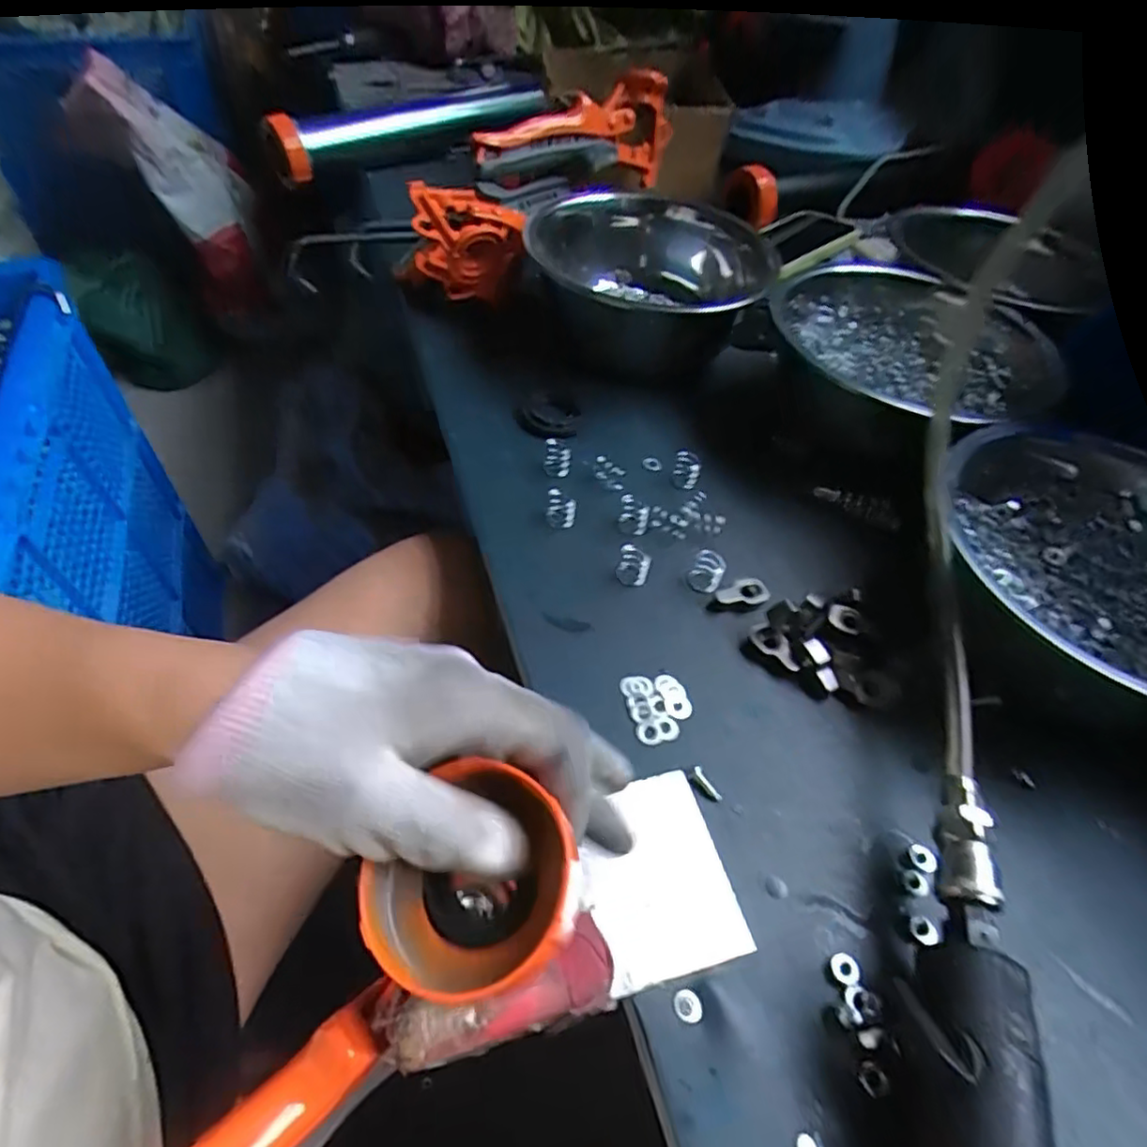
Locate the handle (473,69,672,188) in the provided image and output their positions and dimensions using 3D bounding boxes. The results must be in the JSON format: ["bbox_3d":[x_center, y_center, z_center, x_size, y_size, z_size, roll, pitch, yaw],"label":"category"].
[{"bbox_3d":[0.005,-0.377,0.556,0.198,0.068,0.041,-31,59,-26],"label":"handle"}]

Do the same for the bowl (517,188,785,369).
[{"bbox_3d":[0.047,-0.222,0.500,0.176,0.072,0.176,3,50,-3],"label":"bowl"}]

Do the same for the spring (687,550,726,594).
[{"bbox_3d":[0.075,-0.001,0.363,0.018,0.020,0.014,17,51,9],"label":"spring"}]

